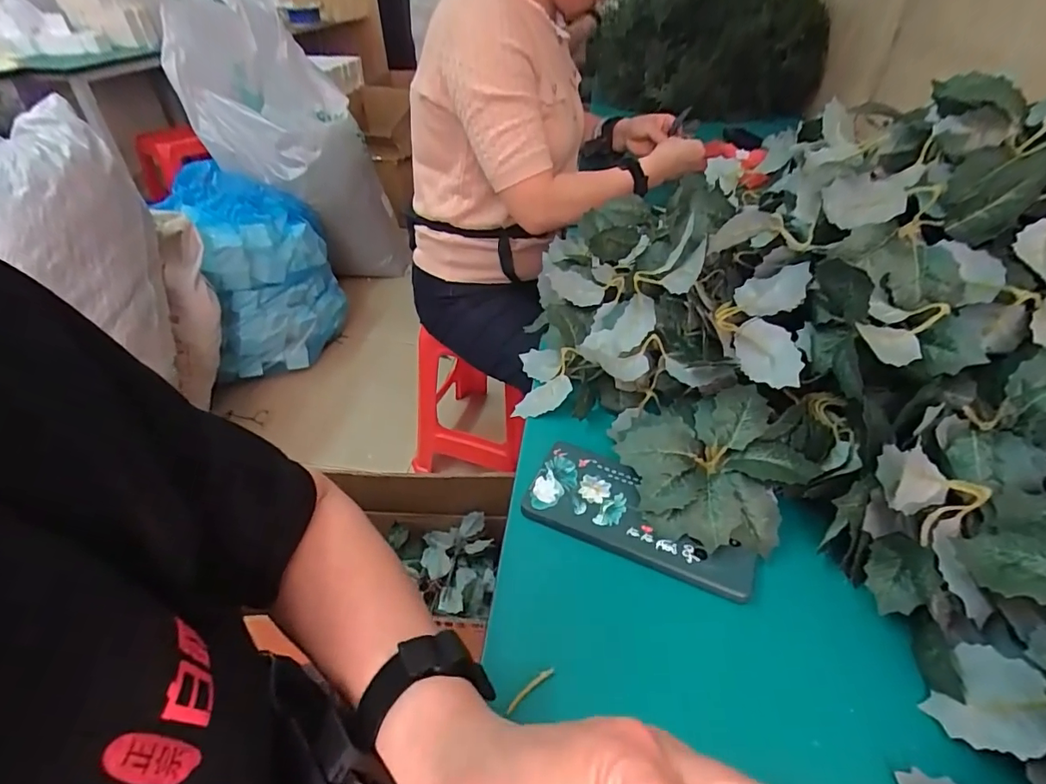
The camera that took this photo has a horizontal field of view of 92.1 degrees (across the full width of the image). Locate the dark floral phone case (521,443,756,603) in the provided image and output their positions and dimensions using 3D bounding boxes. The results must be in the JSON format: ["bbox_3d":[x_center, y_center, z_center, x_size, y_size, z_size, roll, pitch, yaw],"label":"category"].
[{"bbox_3d":[0.085,0.087,0.371,0.162,0.010,0.074,17,43,18],"label":"dark floral phone case"}]

